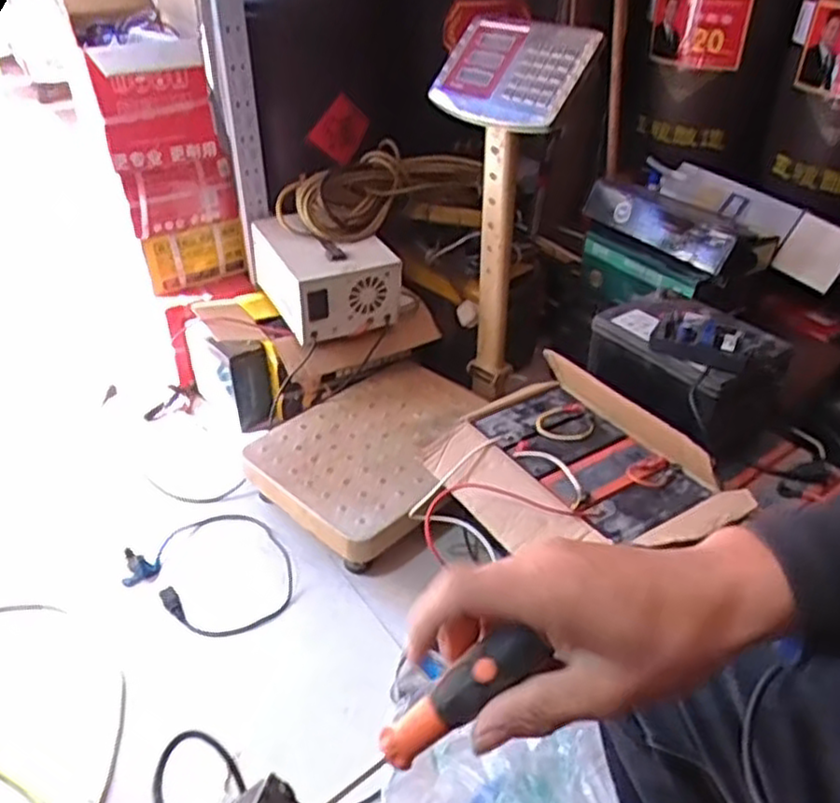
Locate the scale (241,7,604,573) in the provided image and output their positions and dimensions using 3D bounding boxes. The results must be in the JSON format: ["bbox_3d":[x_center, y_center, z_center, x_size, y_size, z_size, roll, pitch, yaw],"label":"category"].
[{"bbox_3d":[-0.029,-0.189,1.126,0.338,0.665,0.511,24,42,29],"label":"scale"}]

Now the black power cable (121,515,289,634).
[{"bbox_3d":[-0.310,0.259,1.144,0.242,0.027,0.201,21,41,26],"label":"black power cable"}]

